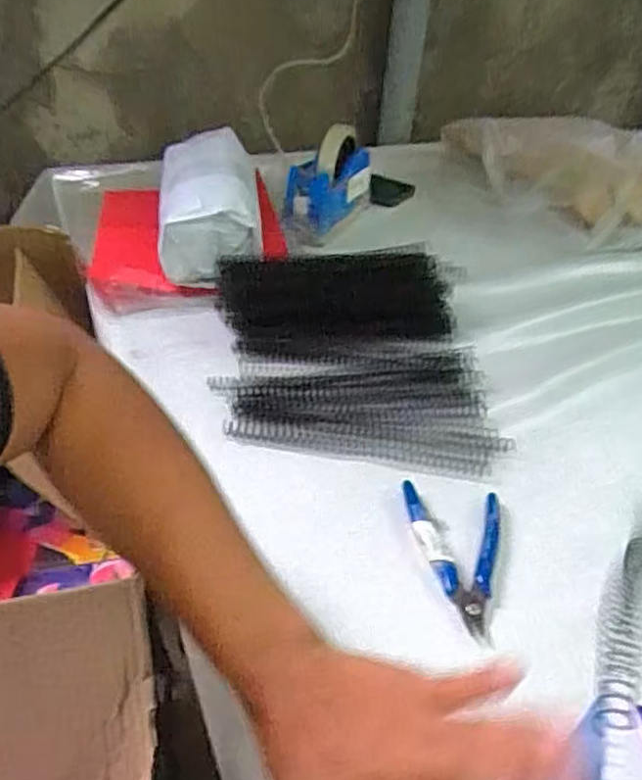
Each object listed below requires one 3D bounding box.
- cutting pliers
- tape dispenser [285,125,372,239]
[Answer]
[{"bbox_3d":[0.090,0.112,0.450,0.069,0.009,0.120,10,38,3],"label":"cutting pliers"},{"bbox_3d":[0.008,-0.257,0.836,0.058,0.103,0.161,22,59,18],"label":"tape dispenser"}]

